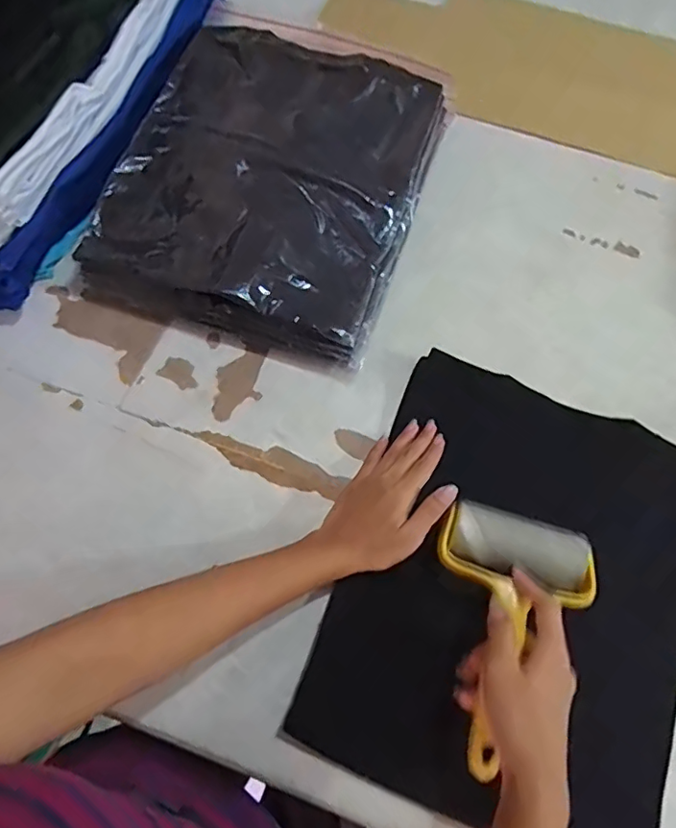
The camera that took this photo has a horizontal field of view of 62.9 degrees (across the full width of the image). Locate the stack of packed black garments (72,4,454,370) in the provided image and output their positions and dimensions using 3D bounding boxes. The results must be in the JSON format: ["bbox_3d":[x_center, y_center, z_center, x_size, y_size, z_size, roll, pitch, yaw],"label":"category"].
[{"bbox_3d":[-0.062,-0.255,0.594,0.296,0.074,0.381,17,65,6],"label":"stack of packed black garments"}]

